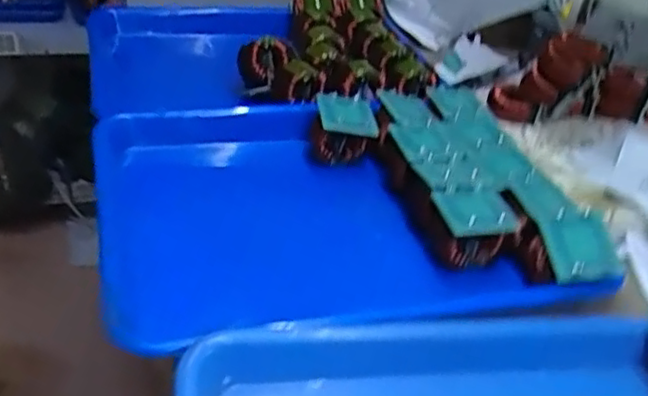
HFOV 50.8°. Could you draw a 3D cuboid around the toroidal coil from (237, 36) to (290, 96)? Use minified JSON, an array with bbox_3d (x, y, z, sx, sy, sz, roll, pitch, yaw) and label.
[{"bbox_3d":[-0.057,-0.127,0.630,0.044,0.033,0.035,0,35,-11],"label":"toroidal coil"}]

